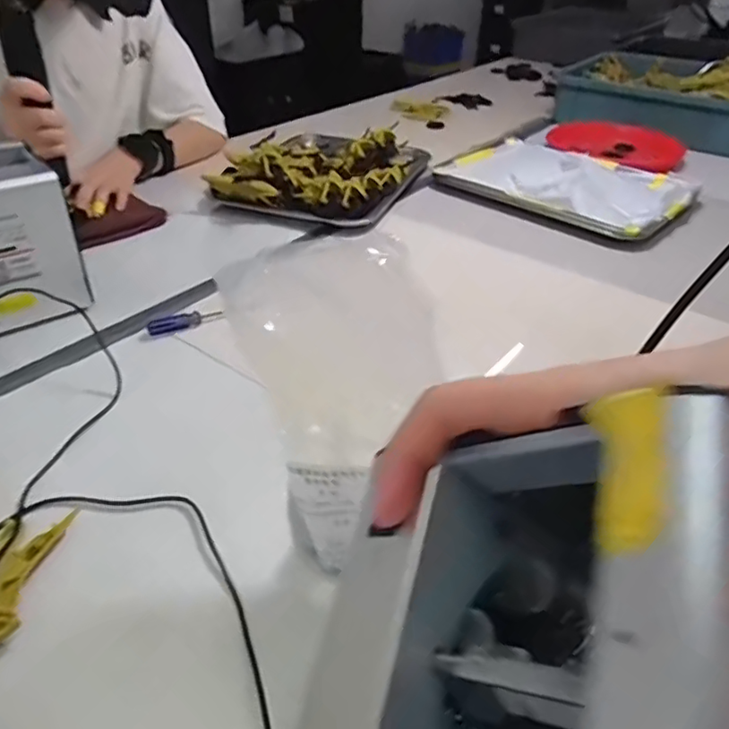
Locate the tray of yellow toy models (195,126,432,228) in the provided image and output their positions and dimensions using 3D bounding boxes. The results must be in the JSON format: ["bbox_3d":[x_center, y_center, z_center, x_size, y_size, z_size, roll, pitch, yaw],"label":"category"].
[{"bbox_3d":[-0.051,-0.314,0.915,0.253,0.081,0.326,16,40,14],"label":"tray of yellow toy models"}]

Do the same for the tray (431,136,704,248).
[{"bbox_3d":[0.318,-0.293,0.914,0.349,0.035,0.257,30,45,28],"label":"tray"}]

